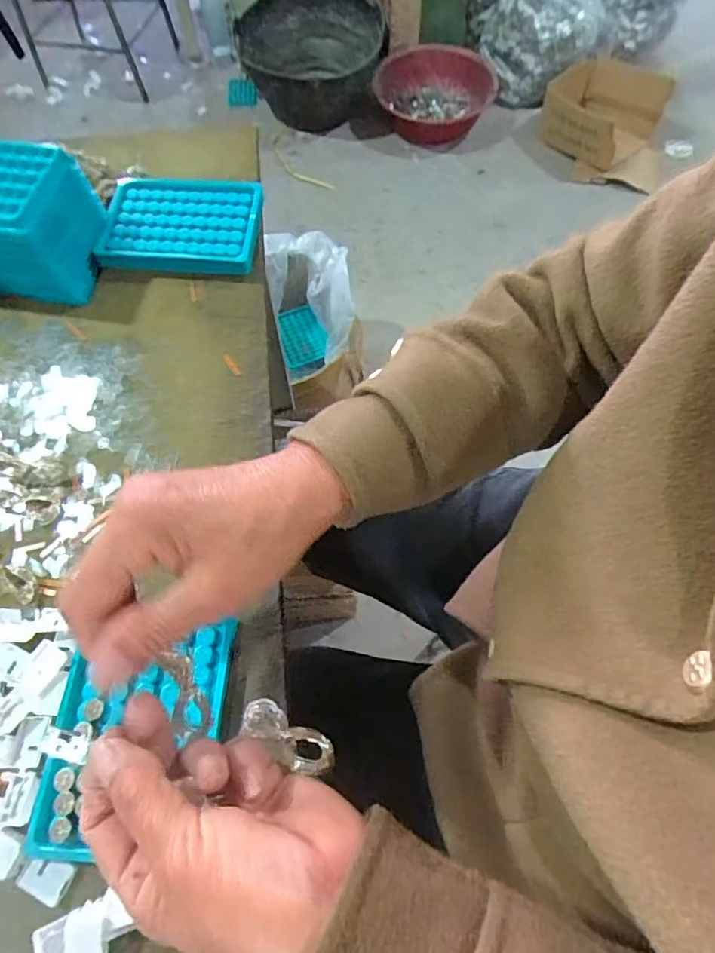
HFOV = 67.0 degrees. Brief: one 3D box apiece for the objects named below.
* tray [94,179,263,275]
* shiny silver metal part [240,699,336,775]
[{"bbox_3d":[-0.152,-0.217,0.474,0.130,0.026,0.093,3,64,1],"label":"tray"},{"bbox_3d":[-0.035,0.126,0.262,0.051,0.011,0.018,21,65,27],"label":"shiny silver metal part"}]

